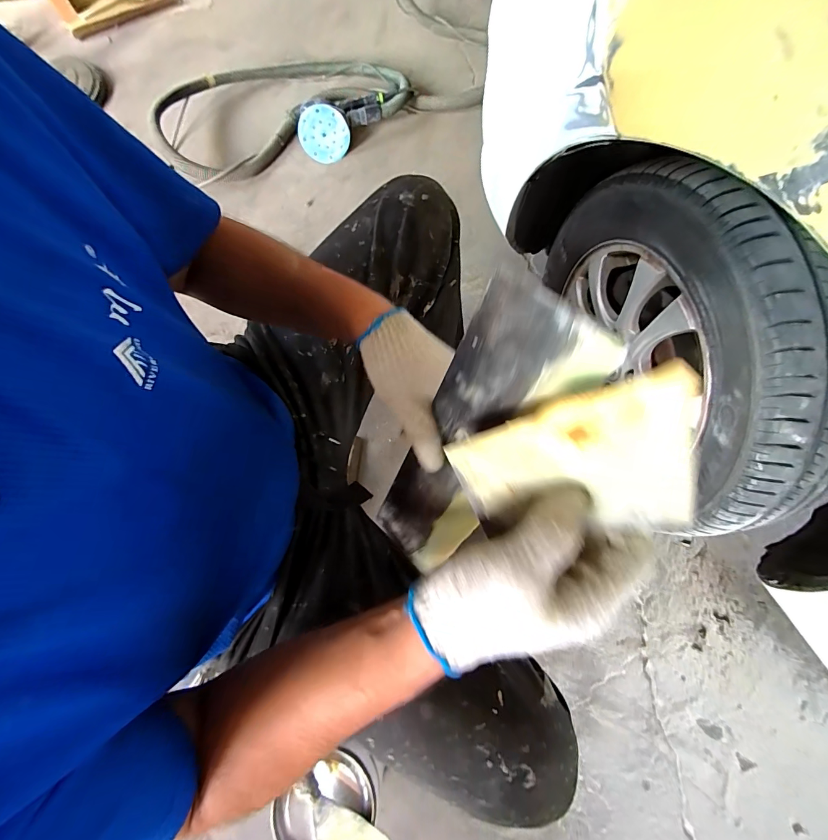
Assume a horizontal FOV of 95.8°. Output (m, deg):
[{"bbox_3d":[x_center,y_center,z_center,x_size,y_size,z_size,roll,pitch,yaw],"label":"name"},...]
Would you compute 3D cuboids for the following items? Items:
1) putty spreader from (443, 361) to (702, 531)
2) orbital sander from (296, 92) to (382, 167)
[{"bbox_3d":[0.084,0.030,0.213,0.011,0.141,0.075,-27,93,-44],"label":"putty spreader"},{"bbox_3d":[-0.223,-0.921,1.139,0.280,0.124,0.164,-19,73,-4],"label":"orbital sander"}]

